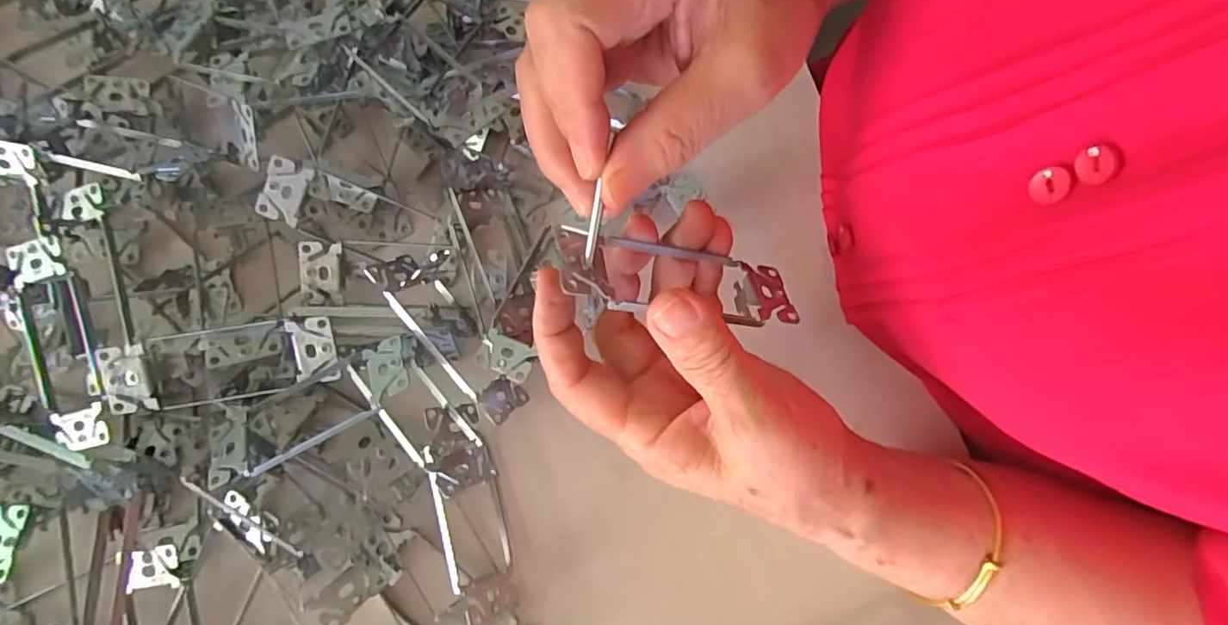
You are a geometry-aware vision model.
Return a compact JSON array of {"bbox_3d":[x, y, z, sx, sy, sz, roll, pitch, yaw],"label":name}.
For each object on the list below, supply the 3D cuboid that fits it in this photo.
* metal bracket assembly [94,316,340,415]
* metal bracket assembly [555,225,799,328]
[{"bbox_3d":[-0.194,0.026,0.286,0.106,0.009,0.036,-9,96,-6],"label":"metal bracket assembly"},{"bbox_3d":[0.027,-0.013,0.239,0.105,0.021,0.035,5,74,-19],"label":"metal bracket assembly"}]

